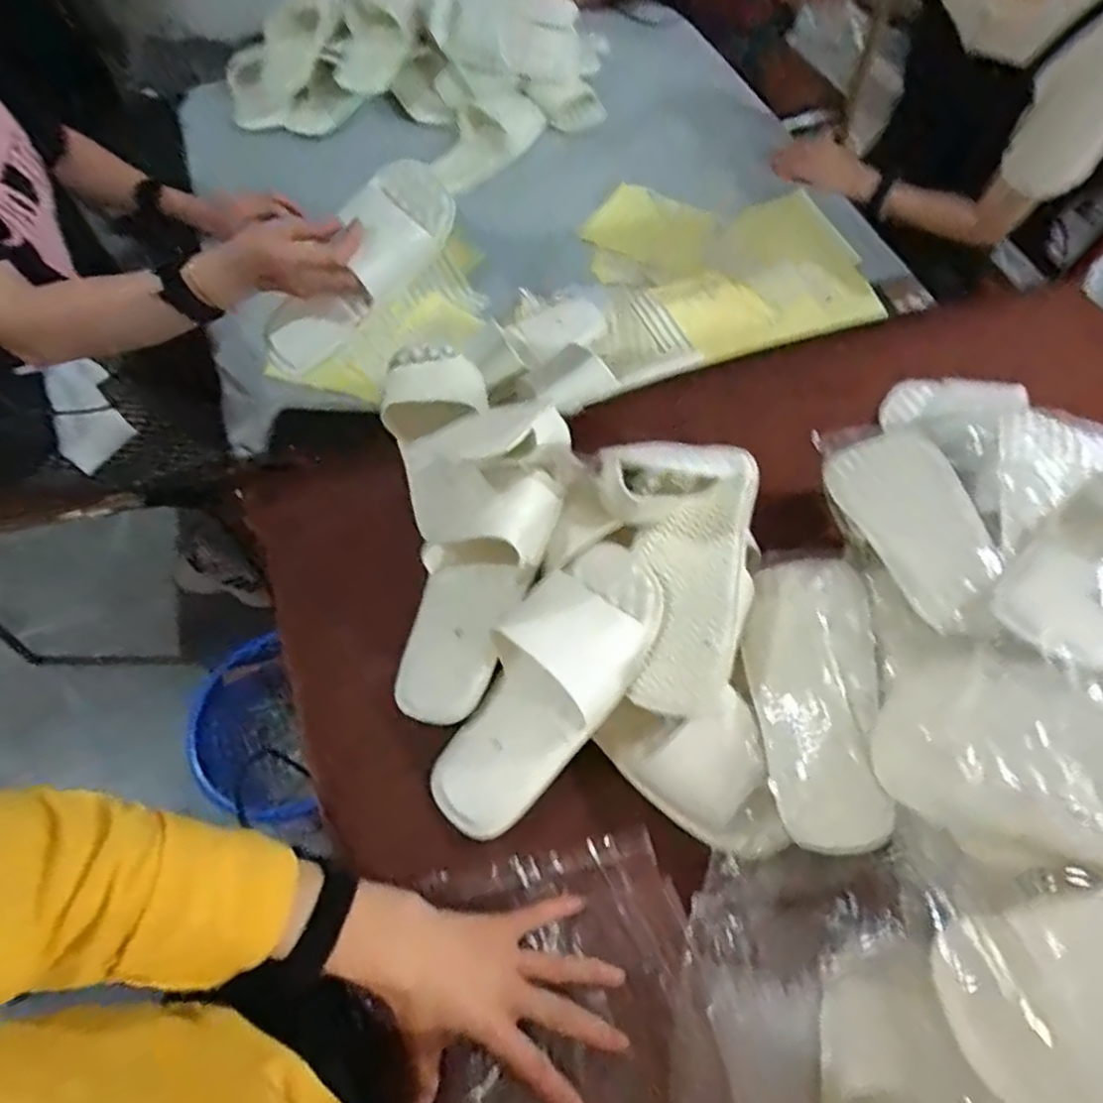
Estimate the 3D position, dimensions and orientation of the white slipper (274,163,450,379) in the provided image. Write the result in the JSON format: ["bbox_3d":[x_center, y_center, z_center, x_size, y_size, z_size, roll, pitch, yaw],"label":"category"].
[{"bbox_3d":[-0.203,-0.281,0.727,0.253,0.083,0.067,-43,64,17],"label":"white slipper"}]

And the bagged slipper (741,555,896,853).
[{"bbox_3d":[0.210,0.112,0.563,0.093,0.050,0.234,-8,52,26],"label":"bagged slipper"}]

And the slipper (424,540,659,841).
[{"bbox_3d":[-0.003,0.109,0.567,0.116,0.047,0.257,33,83,16],"label":"slipper"}]

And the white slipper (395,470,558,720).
[{"bbox_3d":[-0.072,0.028,0.612,0.107,0.061,0.238,23,77,11],"label":"white slipper"}]

